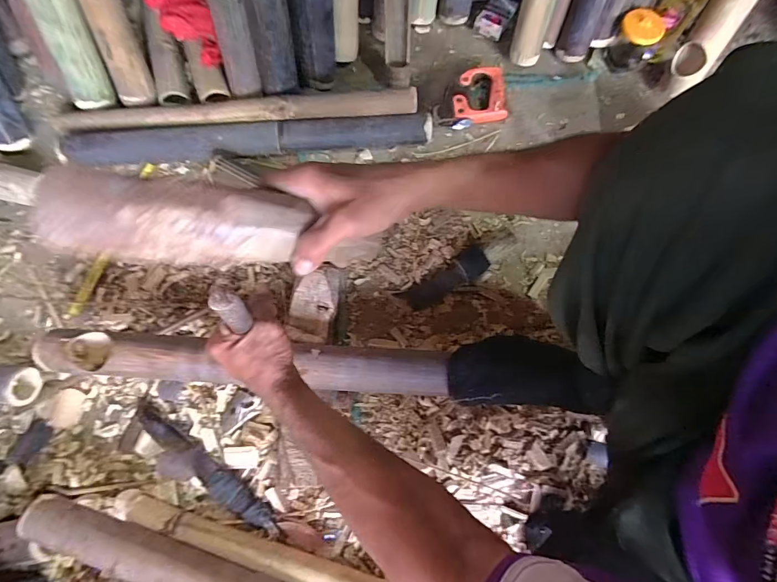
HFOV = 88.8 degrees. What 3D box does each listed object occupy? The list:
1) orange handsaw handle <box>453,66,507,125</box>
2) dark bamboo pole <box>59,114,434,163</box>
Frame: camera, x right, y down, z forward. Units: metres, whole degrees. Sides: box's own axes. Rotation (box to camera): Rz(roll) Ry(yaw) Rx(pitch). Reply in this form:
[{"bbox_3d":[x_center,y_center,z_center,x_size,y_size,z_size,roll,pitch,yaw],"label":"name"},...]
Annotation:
[{"bbox_3d":[0.179,-0.390,0.788,0.106,0.030,0.116,-1,73,-2],"label":"orange handsaw handle"},{"bbox_3d":[-0.249,-0.281,0.731,0.651,0.051,0.059,-5,73,-3],"label":"dark bamboo pole"}]

